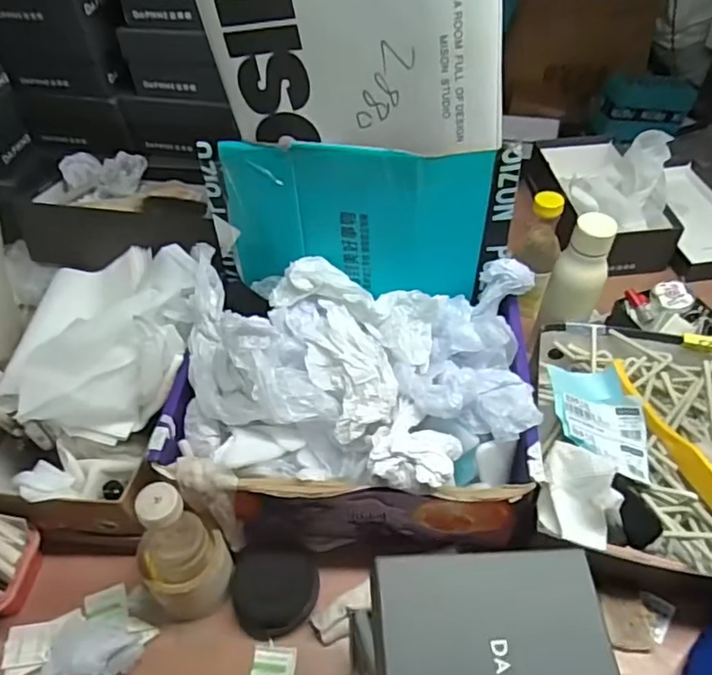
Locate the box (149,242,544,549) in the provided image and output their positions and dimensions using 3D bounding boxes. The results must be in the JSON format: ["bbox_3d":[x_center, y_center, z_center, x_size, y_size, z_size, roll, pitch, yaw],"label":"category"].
[{"bbox_3d":[-0.004,0.069,0.705,0.395,0.194,0.292,3,48,5],"label":"box"}]

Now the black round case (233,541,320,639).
[{"bbox_3d":[-0.087,0.269,0.650,0.090,0.024,0.092,-1,48,2],"label":"black round case"}]

